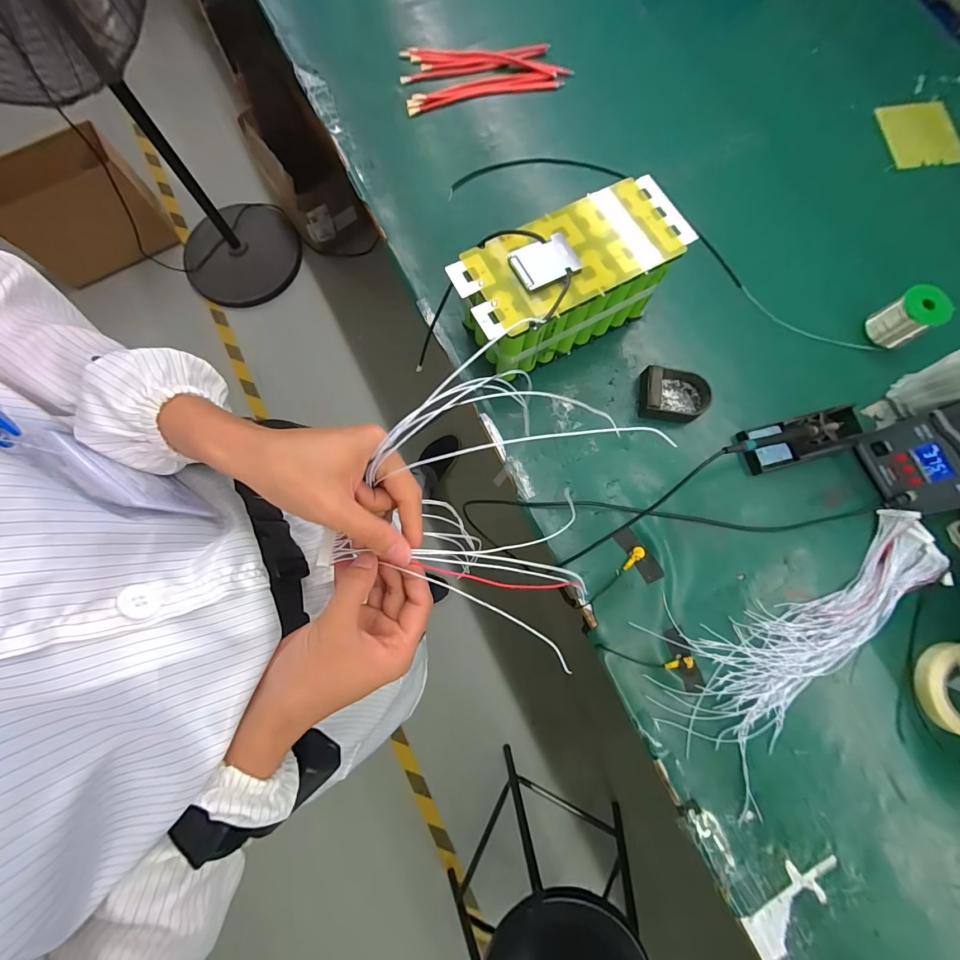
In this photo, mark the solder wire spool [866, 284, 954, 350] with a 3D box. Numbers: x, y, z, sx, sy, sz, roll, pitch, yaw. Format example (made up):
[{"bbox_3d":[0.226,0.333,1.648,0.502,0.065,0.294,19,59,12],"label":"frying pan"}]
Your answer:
[{"bbox_3d":[0.683,-0.259,0.650,0.066,0.075,0.066,0,79,0],"label":"solder wire spool"}]

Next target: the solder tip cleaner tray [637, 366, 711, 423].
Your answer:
[{"bbox_3d":[0.304,-0.132,0.640,0.104,0.046,0.081,2,79,0],"label":"solder tip cleaner tray"}]

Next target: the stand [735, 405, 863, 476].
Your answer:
[{"bbox_3d":[0.483,-0.064,0.607,0.150,0.068,0.071,-14,80,-3],"label":"stand"}]

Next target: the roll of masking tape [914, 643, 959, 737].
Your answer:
[{"bbox_3d":[0.653,0.282,0.549,0.094,0.029,0.118,16,78,15],"label":"roll of masking tape"}]

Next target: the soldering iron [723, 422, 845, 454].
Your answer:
[{"bbox_3d":[0.412,-0.058,0.549,0.232,0.013,0.018,-11,79,-21],"label":"soldering iron"}]

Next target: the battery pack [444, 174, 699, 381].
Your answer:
[{"bbox_3d":[0.125,-0.286,0.597,0.307,0.147,0.139,-29,80,-6],"label":"battery pack"}]

